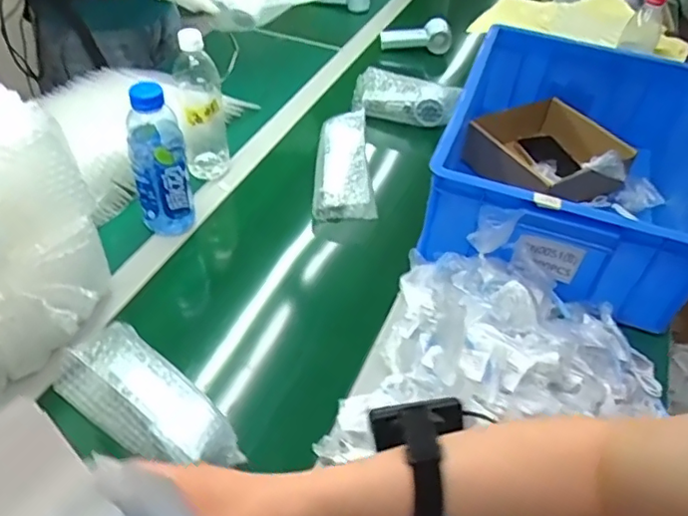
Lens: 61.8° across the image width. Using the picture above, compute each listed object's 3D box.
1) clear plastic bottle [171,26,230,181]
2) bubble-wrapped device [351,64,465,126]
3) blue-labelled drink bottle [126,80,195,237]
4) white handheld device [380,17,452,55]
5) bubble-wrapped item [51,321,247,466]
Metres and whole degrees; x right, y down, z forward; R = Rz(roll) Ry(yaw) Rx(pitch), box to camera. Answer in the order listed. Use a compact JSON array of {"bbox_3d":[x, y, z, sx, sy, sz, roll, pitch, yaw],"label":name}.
[{"bbox_3d":[-0.215,-0.228,0.853,0.069,0.226,0.070,-7,46,-12],"label":"clear plastic bottle"},{"bbox_3d":[0.114,-0.293,1.061,0.191,0.090,0.048,10,45,5],"label":"bubble-wrapped device"},{"bbox_3d":[-0.244,-0.130,0.755,0.069,0.213,0.061,-11,47,-16],"label":"blue-labelled drink bottle"},{"bbox_3d":[0.161,-0.500,1.280,0.158,0.063,0.062,5,45,0],"label":"white handheld device"},{"bbox_3d":[-0.206,0.144,0.586,0.207,0.068,0.087,33,51,25],"label":"bubble-wrapped item"}]

